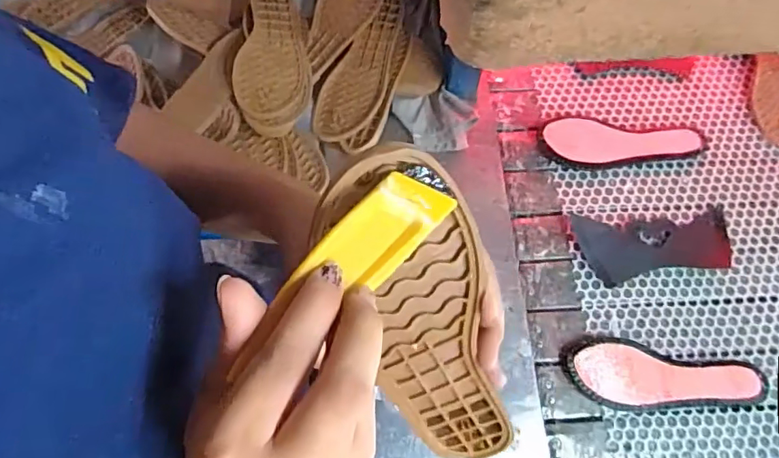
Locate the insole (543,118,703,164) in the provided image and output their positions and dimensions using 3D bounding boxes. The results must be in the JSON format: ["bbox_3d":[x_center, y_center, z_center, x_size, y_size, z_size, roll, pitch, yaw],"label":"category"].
[{"bbox_3d":[0.329,-0.122,0.751,0.216,0.009,0.060,3,70,1],"label":"insole"}]

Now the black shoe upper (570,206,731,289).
[{"bbox_3d":[0.350,0.020,0.698,0.200,0.018,0.093,-2,70,-1],"label":"black shoe upper"}]

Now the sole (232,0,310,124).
[{"bbox_3d":[-0.154,-0.246,0.714,0.090,0.029,0.244,-1,70,-1],"label":"sole"}]

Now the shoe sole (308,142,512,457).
[{"bbox_3d":[0.023,0.067,0.302,0.068,0.242,0.027,-25,35,-11],"label":"shoe sole"}]

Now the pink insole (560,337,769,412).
[{"bbox_3d":[0.331,0.181,0.640,0.234,0.011,0.079,8,70,2],"label":"pink insole"}]

